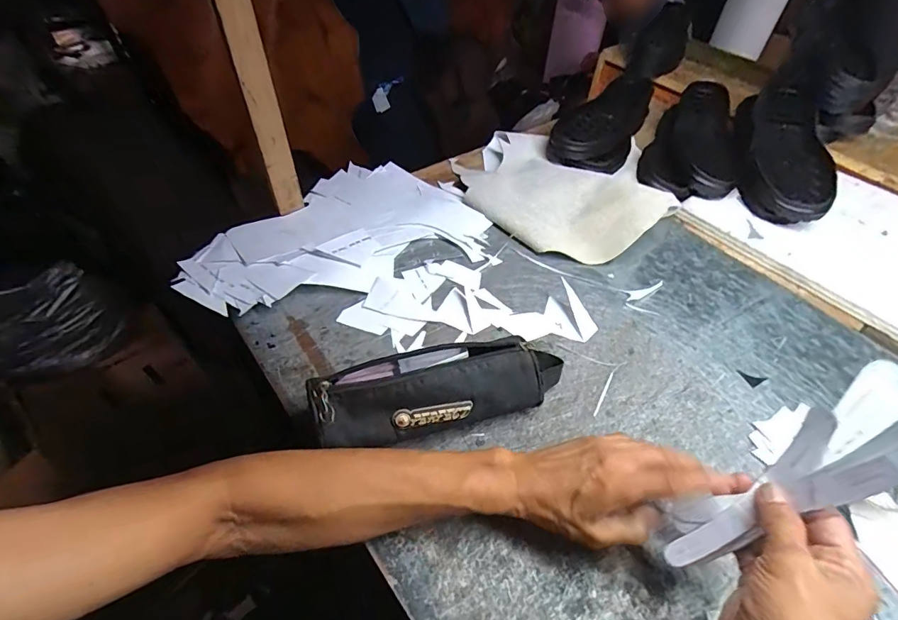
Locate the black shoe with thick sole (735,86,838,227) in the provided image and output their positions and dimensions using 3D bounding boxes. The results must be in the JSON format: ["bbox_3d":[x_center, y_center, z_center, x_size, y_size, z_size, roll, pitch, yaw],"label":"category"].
[{"bbox_3d":[0.555,-0.265,0.741,0.120,0.089,0.299,20,53,11],"label":"black shoe with thick sole"}]

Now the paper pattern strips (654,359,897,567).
[{"bbox_3d":[0.232,0.119,0.309,0.036,0.194,0.055,13,37,-48],"label":"paper pattern strips"}]

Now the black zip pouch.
[{"bbox_3d":[-0.002,0.077,0.431,0.246,0.081,0.066,-13,52,-11],"label":"black zip pouch"}]

